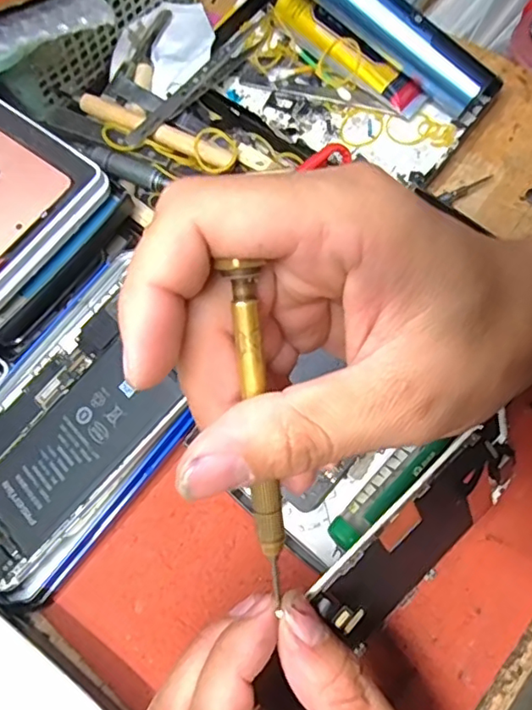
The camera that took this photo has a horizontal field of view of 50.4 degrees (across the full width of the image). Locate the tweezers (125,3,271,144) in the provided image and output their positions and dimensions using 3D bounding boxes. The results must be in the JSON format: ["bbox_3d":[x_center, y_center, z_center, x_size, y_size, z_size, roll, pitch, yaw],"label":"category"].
[{"bbox_3d":[-0.038,-0.180,0.353,0.018,0.010,0.146,28,74,14],"label":"tweezers"}]

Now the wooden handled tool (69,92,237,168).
[{"bbox_3d":[-0.067,-0.135,0.337,0.100,0.012,0.014,21,72,8],"label":"wooden handled tool"}]

